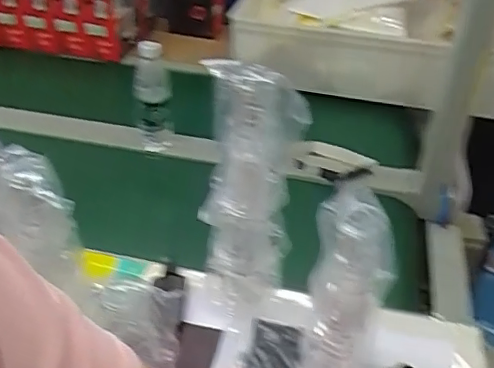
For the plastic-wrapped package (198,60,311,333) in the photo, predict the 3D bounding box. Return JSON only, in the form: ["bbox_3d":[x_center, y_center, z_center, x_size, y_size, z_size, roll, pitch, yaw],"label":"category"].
[{"bbox_3d":[0.005,0.029,0.740,0.114,0.376,0.088,4,37,2],"label":"plastic-wrapped package"}]

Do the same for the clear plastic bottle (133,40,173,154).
[{"bbox_3d":[-0.195,-0.177,1.166,0.071,0.239,0.083,-2,37,-6],"label":"clear plastic bottle"}]

